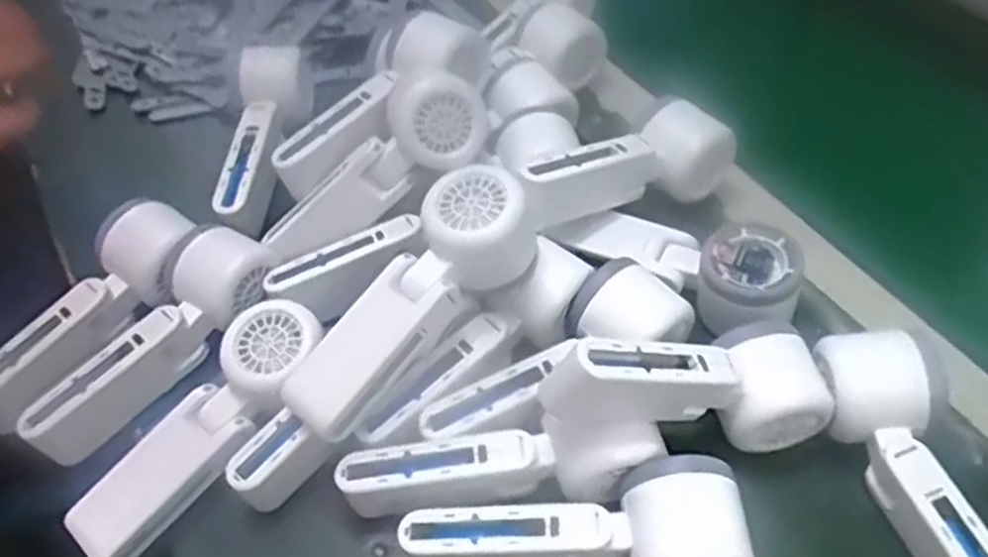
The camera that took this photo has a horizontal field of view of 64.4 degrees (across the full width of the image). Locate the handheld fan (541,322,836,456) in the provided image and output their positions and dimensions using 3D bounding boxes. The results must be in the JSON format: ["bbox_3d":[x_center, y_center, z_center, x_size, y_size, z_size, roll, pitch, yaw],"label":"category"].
[{"bbox_3d":[0.097,0.053,0.402,0.158,0.047,0.055,6,47,-27],"label":"handheld fan"}]

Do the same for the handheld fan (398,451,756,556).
[{"bbox_3d":[0.039,0.127,0.389,0.163,0.054,0.056,-3,52,0],"label":"handheld fan"}]

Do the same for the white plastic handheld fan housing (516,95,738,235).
[{"bbox_3d":[0.078,-0.070,0.497,0.165,0.053,0.054,-19,52,-28],"label":"white plastic handheld fan housing"}]

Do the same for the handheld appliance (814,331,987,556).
[{"bbox_3d":[0.210,0.103,0.391,0.052,0.055,0.158,-6,52,-2],"label":"handheld appliance"}]

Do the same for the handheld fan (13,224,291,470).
[{"bbox_3d":[-0.200,0.035,0.459,0.054,0.048,0.165,36,75,27],"label":"handheld fan"}]

